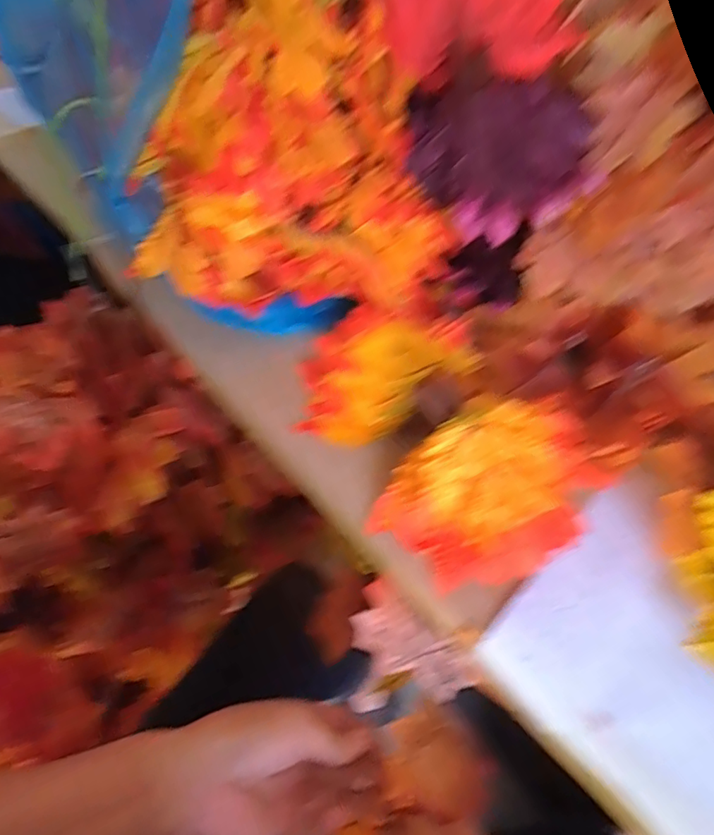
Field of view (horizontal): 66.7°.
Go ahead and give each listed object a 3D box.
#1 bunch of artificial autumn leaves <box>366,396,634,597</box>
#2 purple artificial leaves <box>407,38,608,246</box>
[{"bbox_3d":[0.079,0.042,0.325,0.130,0.065,0.102,-20,54,-12],"label":"bunch of artificial autumn leaves"},{"bbox_3d":[0.111,-0.189,0.397,0.143,0.111,0.055,-5,14,-19],"label":"purple artificial leaves"}]

